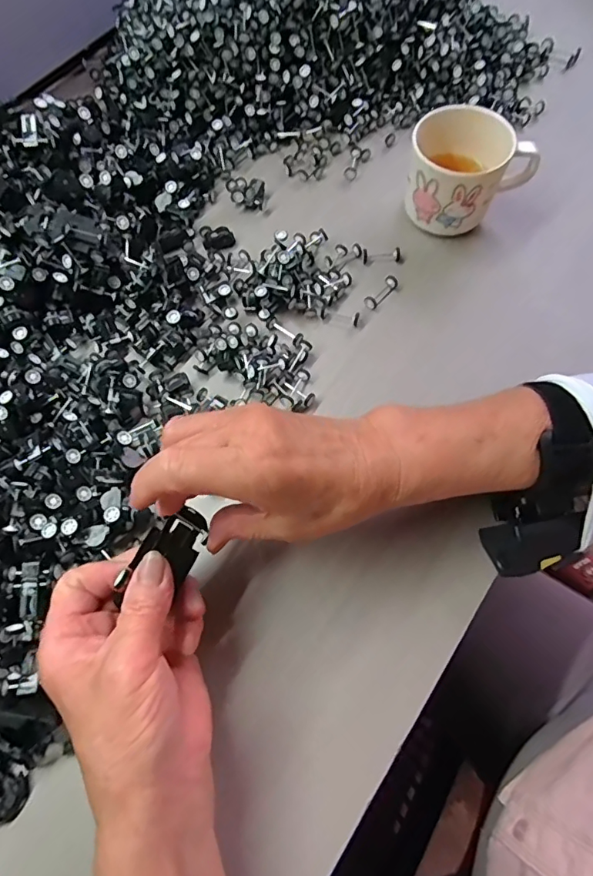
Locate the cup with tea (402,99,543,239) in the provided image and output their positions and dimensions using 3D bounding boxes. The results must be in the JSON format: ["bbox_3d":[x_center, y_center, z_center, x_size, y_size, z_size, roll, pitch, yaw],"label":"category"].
[{"bbox_3d":[0.133,-0.207,0.394,0.095,0.071,0.073,27,72,12],"label":"cup with tea"}]

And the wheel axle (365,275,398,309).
[{"bbox_3d":[0.068,-0.116,0.387,0.010,0.009,0.031,41,75,16],"label":"wheel axle"}]

